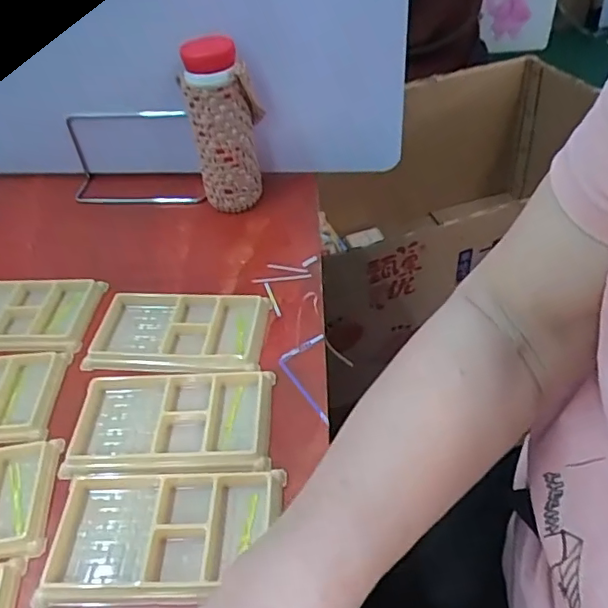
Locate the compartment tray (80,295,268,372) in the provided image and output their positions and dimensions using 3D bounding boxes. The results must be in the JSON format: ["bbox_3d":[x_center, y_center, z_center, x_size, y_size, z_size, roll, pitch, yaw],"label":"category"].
[{"bbox_3d":[-0.100,0.022,0.460,0.133,0.012,0.077,1,44,6],"label":"compartment tray"}]

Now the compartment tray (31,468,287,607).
[{"bbox_3d":[-0.084,0.138,0.345,0.139,0.020,0.078,-6,44,1],"label":"compartment tray"}]

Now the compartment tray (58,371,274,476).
[{"bbox_3d":[-0.092,0.081,0.401,0.135,0.015,0.077,-4,44,4],"label":"compartment tray"}]

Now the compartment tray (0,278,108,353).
[{"bbox_3d":[-0.254,0.008,0.491,0.148,0.012,0.084,1,44,7],"label":"compartment tray"}]

